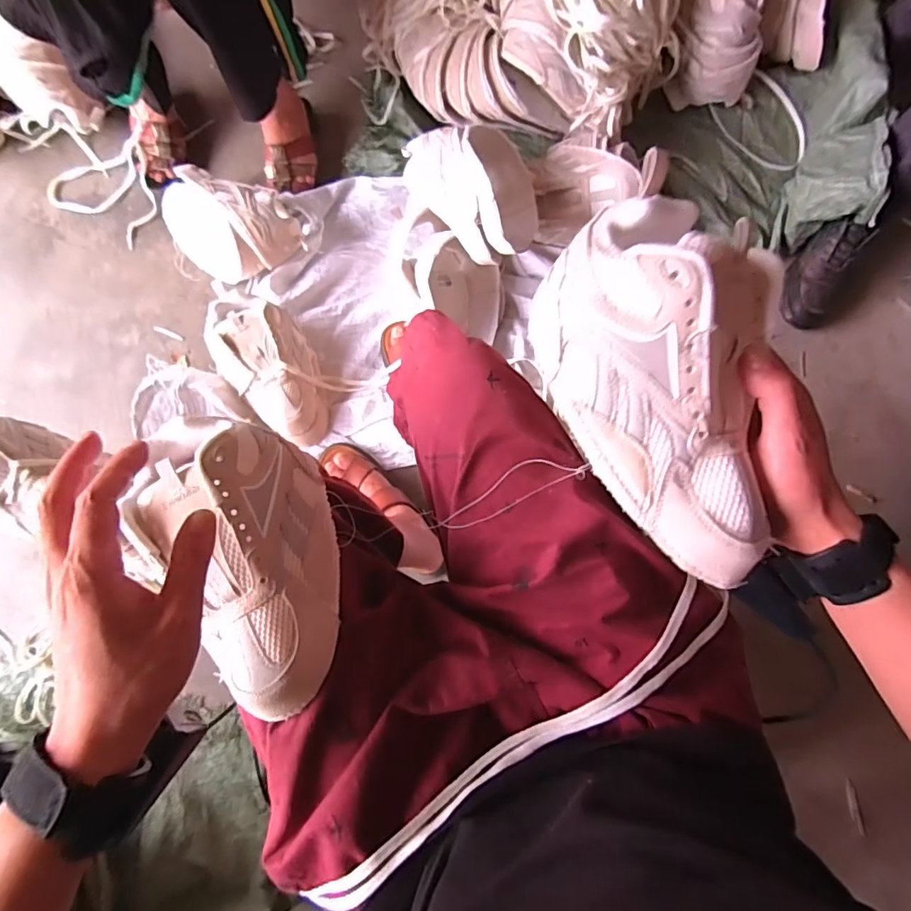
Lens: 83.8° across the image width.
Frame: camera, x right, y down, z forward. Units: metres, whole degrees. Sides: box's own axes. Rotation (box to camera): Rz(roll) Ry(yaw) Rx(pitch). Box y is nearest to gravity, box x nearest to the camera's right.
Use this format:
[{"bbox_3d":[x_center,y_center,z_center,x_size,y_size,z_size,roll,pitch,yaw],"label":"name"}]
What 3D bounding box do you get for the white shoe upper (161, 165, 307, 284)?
[{"bbox_3d":[-0.396,-0.387,0.854,0.261,0.141,0.134,17,85,4],"label":"white shoe upper"}]

